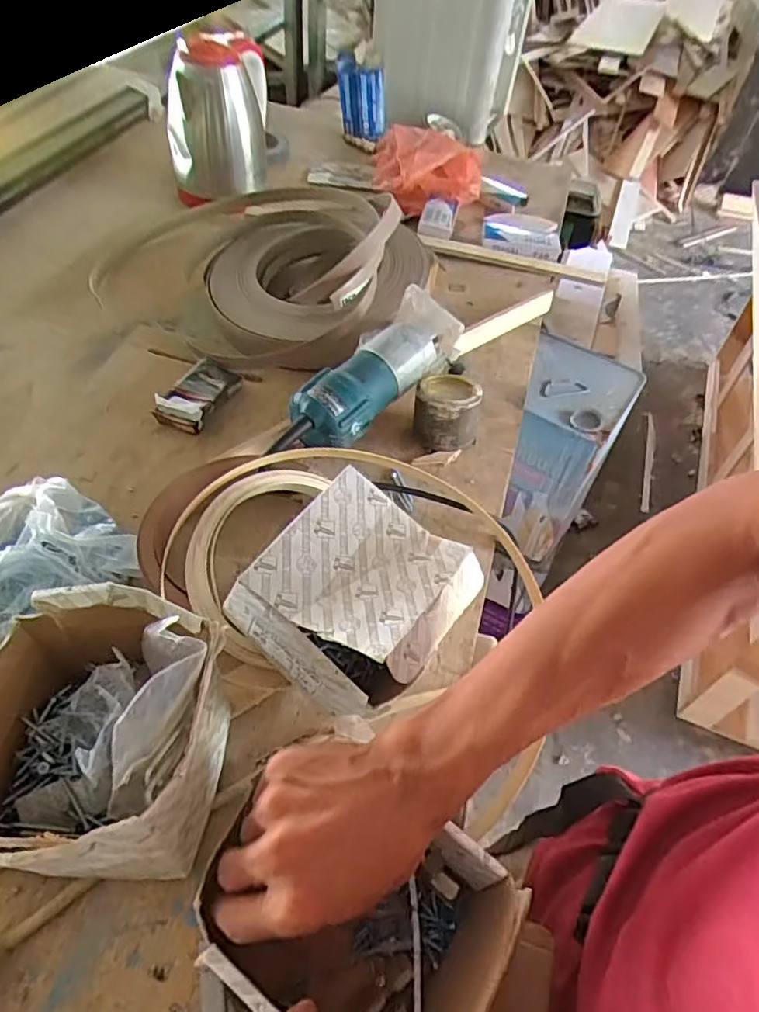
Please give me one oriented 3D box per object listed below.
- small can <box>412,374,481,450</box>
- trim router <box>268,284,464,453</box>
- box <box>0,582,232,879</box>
[{"bbox_3d":[0.077,-0.109,0.690,0.073,0.067,0.076,8,49,0],"label":"small can"},{"bbox_3d":[-0.014,-0.146,0.648,0.077,0.074,0.248,34,54,21],"label":"trim router"},{"bbox_3d":[-0.176,0.148,0.384,0.141,0.142,0.157,9,49,2],"label":"box"}]

